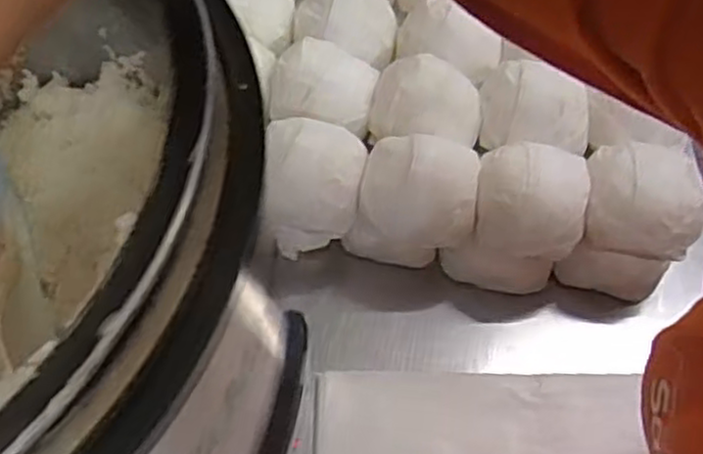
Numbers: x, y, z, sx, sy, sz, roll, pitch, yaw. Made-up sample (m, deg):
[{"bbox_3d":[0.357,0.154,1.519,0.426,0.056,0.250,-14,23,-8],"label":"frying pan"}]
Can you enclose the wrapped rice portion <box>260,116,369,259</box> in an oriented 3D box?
[{"bbox_3d":[-0.027,-0.029,0.554,0.079,0.100,0.068,4,57,1],"label":"wrapped rice portion"}]

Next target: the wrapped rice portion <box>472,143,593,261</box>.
[{"bbox_3d":[0.132,-0.023,0.532,0.079,0.044,0.080,12,58,7],"label":"wrapped rice portion"}]

